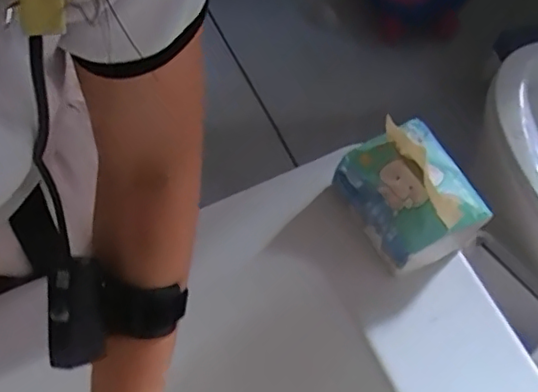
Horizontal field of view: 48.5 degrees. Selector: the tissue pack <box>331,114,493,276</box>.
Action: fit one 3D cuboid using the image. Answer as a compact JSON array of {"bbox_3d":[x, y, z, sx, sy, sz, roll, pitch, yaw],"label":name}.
[{"bbox_3d":[0.131,-0.002,0.552,0.093,0.104,0.117,-24,67,-12],"label":"tissue pack"}]

